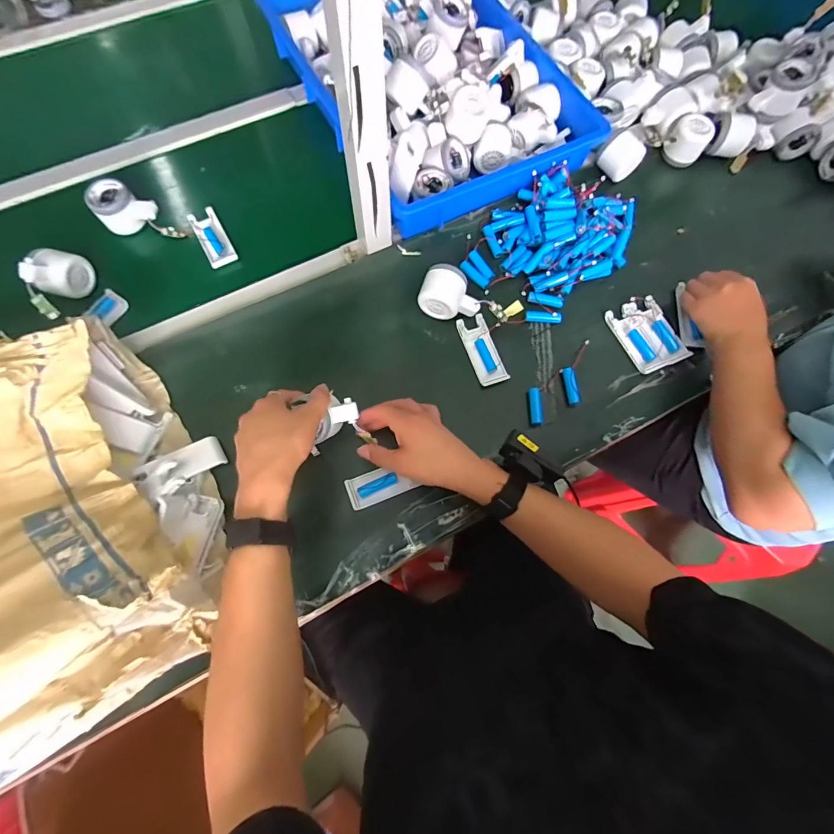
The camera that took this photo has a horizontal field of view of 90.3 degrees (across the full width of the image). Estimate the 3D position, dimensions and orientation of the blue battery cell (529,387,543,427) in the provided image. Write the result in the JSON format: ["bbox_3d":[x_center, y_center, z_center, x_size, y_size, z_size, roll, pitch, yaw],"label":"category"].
[{"bbox_3d":[0.156,-0.015,0.547,0.014,0.013,0.055,3,73,-1],"label":"blue battery cell"}]

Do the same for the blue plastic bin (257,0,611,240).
[{"bbox_3d":[0.006,-0.590,0.676,0.374,0.096,0.579,-27,76,-10],"label":"blue plastic bin"}]

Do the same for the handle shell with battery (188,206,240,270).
[{"bbox_3d":[-0.307,-0.269,0.626,0.040,0.017,0.099,-29,76,-10],"label":"handle shell with battery"}]

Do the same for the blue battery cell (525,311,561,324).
[{"bbox_3d":[0.180,-0.142,0.592,0.049,0.014,0.015,7,73,0],"label":"blue battery cell"}]

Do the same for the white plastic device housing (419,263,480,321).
[{"bbox_3d":[0.046,-0.169,0.572,0.082,0.053,0.056,7,73,0],"label":"white plastic device housing"}]

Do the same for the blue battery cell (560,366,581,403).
[{"bbox_3d":[0.208,-0.043,0.559,0.016,0.015,0.053,-5,73,-3],"label":"blue battery cell"}]

